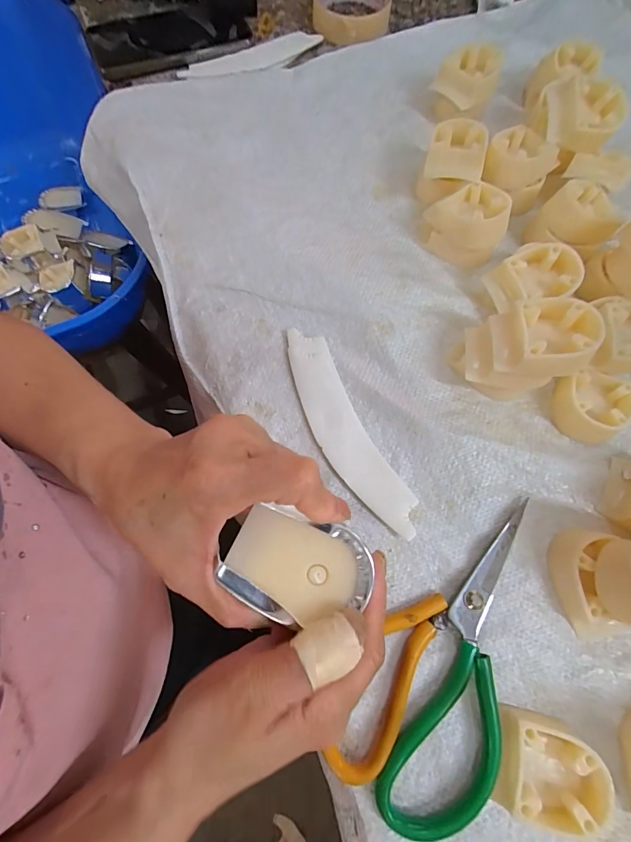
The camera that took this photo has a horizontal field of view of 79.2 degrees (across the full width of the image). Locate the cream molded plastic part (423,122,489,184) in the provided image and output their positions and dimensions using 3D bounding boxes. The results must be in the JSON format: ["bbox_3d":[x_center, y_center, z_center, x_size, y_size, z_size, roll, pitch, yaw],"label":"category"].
[{"bbox_3d":[0.118,-0.222,0.329,0.044,0.044,0.059,14,71,3],"label":"cream molded plastic part"}]

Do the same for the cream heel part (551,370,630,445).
[{"bbox_3d":[0.202,-0.010,0.278,0.053,0.019,0.048,12,71,2],"label":"cream heel part"}]

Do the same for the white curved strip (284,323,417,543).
[{"bbox_3d":[0.019,0.005,0.274,0.039,0.008,0.164,-25,74,-10],"label":"white curved strip"}]

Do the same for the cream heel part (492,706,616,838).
[{"bbox_3d":[0.129,0.192,0.207,0.048,0.022,0.046,13,71,2],"label":"cream heel part"}]

